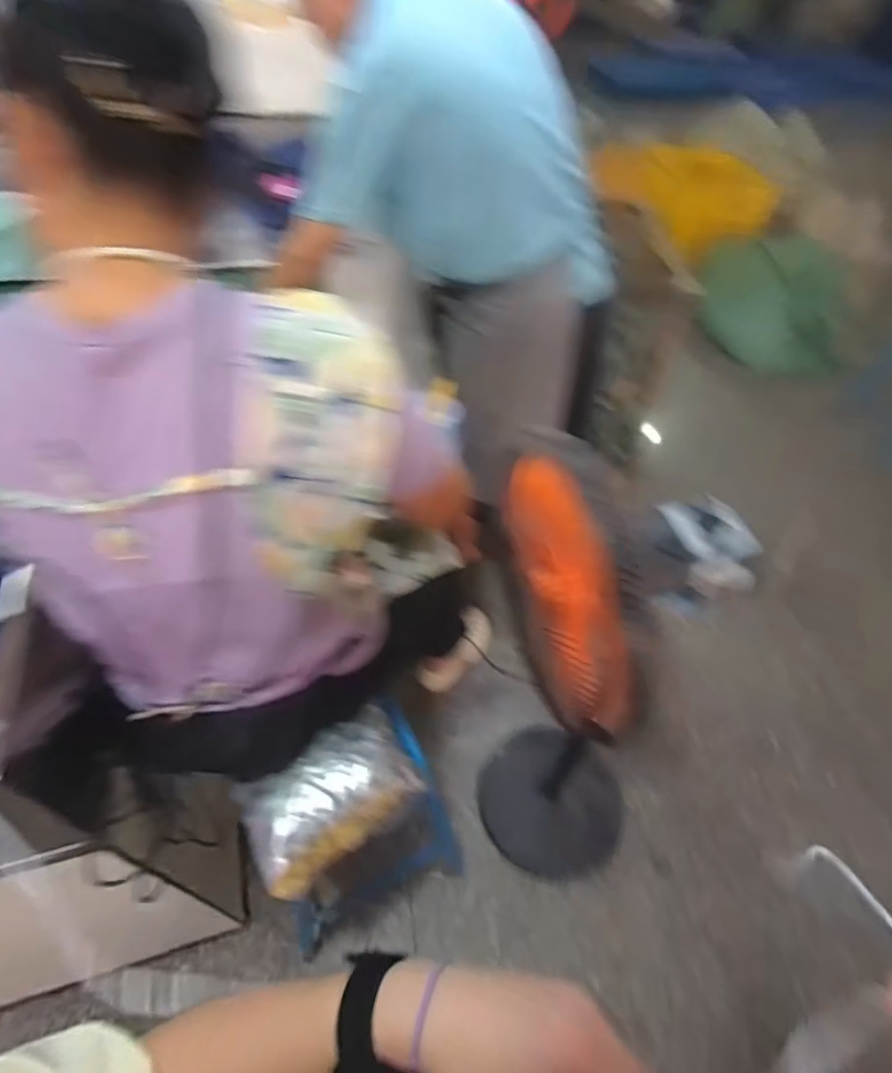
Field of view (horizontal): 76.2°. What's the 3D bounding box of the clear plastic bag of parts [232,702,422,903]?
[{"bbox_3d":[-0.155,0.345,0.766,0.226,0.051,0.139,-28,55,-23],"label":"clear plastic bag of parts"}]

